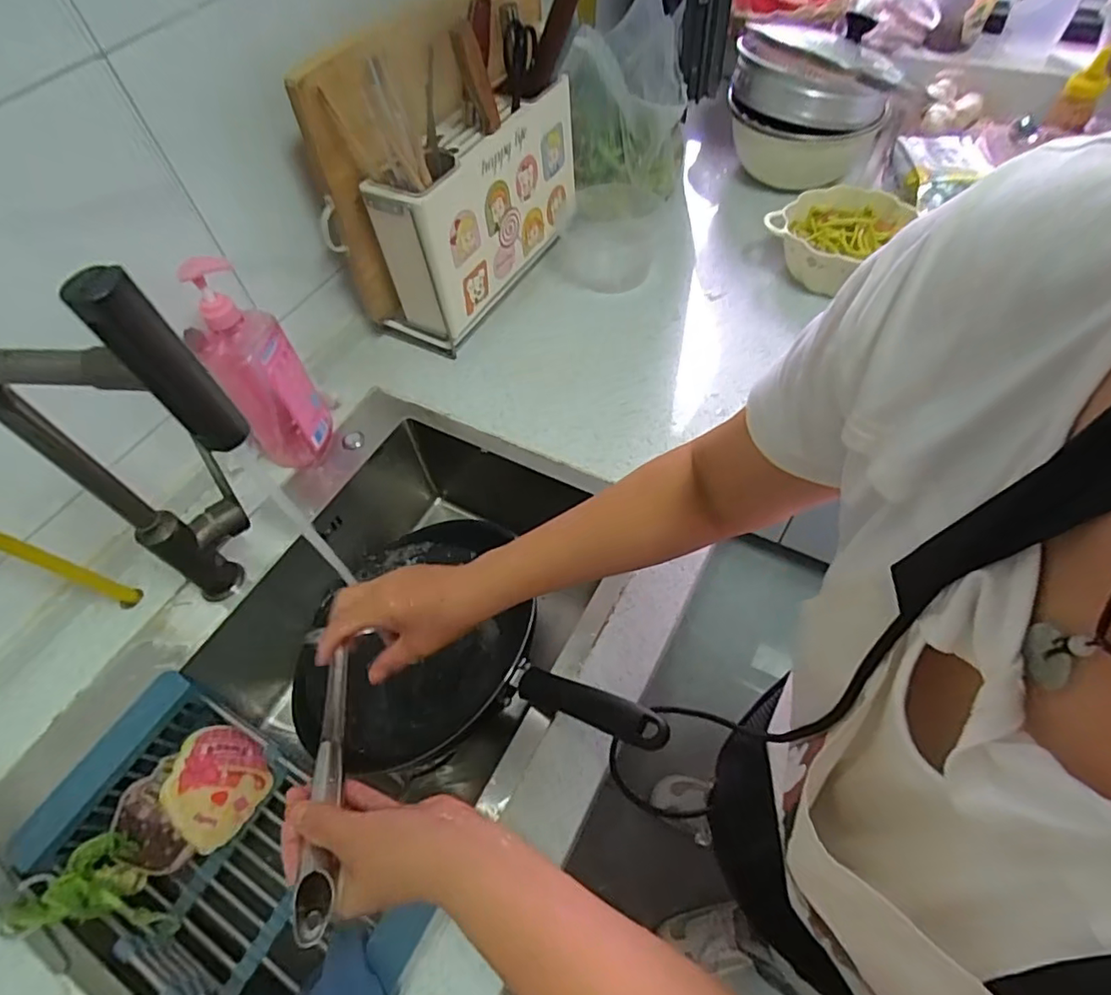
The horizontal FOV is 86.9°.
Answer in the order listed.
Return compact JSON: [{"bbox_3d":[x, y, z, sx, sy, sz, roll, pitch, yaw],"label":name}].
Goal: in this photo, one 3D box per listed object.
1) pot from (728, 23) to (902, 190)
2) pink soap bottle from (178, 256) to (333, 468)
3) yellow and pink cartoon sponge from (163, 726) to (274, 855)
[{"bbox_3d":[0.422,-0.673,1.010,0.239,0.207,0.255,11,58,11],"label":"pot"},{"bbox_3d":[-0.342,-0.145,0.679,0.096,0.265,0.065,-36,61,-18],"label":"pink soap bottle"},{"bbox_3d":[-0.347,0.289,0.602,0.096,0.015,0.096,49,35,-4],"label":"yellow and pink cartoon sponge"}]

